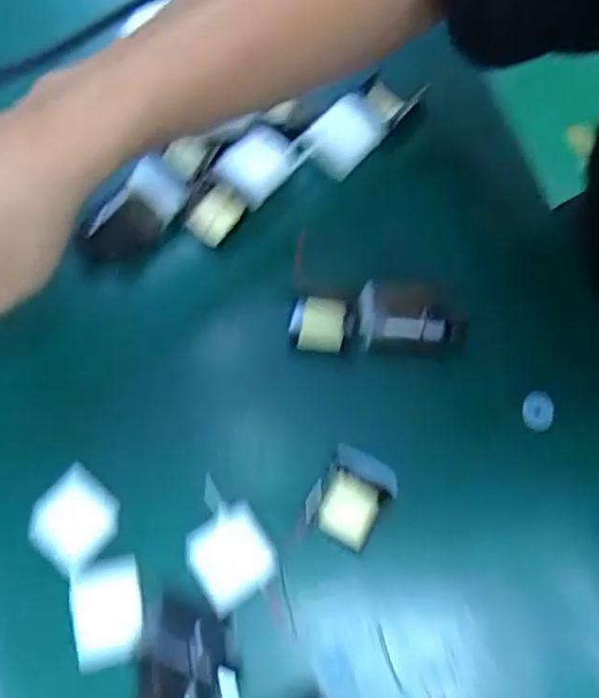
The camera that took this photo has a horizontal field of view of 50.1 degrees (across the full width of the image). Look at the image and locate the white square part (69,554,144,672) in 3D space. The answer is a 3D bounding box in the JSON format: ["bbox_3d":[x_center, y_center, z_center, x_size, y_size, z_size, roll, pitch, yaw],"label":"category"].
[{"bbox_3d":[-0.097,0.132,0.322,0.035,0.008,0.049,-11,71,-5],"label":"white square part"}]

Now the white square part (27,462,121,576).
[{"bbox_3d":[-0.119,0.090,0.337,0.043,0.006,0.044,42,75,12],"label":"white square part"}]

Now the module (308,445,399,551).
[{"bbox_3d":[0.028,0.078,0.344,0.037,0.013,0.045,31,73,9],"label":"module"}]

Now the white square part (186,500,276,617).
[{"bbox_3d":[-0.034,0.103,0.323,0.040,0.011,0.042,-32,74,-11],"label":"white square part"}]

